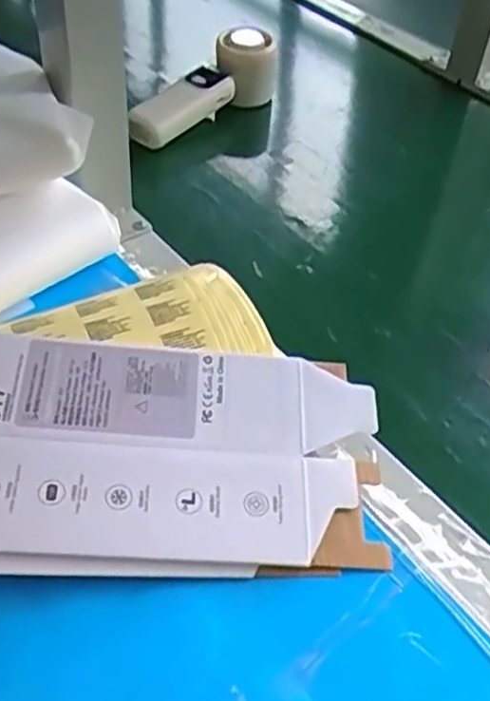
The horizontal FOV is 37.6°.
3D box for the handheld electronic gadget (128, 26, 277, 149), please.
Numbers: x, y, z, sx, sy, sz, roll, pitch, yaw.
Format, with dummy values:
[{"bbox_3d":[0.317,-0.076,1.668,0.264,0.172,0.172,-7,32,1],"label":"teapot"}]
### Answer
[{"bbox_3d":[-0.043,-0.236,0.644,0.045,0.071,0.170,35,52,26],"label":"handheld electronic gadget"}]

